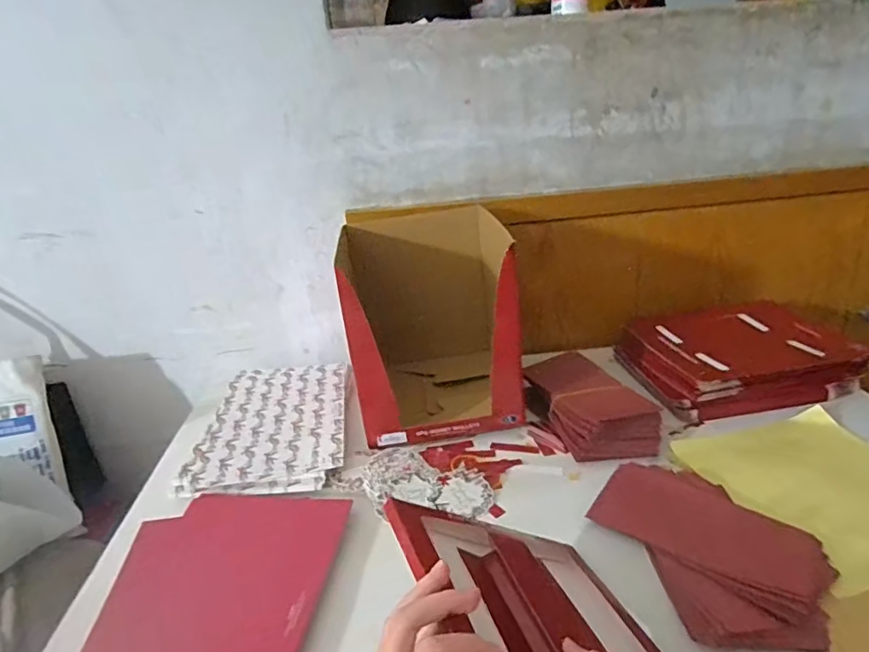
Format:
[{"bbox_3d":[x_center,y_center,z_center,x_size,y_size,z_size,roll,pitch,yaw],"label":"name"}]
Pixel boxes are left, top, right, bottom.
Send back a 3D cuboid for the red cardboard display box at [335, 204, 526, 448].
[{"bbox_3d":[-0.005,-0.008,0.716,0.213,0.237,0.242,-6,21,-5],"label":"red cardboard display box"}]

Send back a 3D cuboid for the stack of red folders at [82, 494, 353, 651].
[{"bbox_3d":[-0.192,0.247,0.449,0.201,0.019,0.275,-5,21,-1],"label":"stack of red folders"}]

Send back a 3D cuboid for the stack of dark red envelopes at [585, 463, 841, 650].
[{"bbox_3d":[0.252,0.188,0.477,0.150,0.030,0.205,-11,22,-17],"label":"stack of dark red envelopes"}]

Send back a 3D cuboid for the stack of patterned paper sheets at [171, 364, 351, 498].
[{"bbox_3d":[-0.213,0.126,0.710,0.184,0.014,0.274,-6,24,-4],"label":"stack of patterned paper sheets"}]

